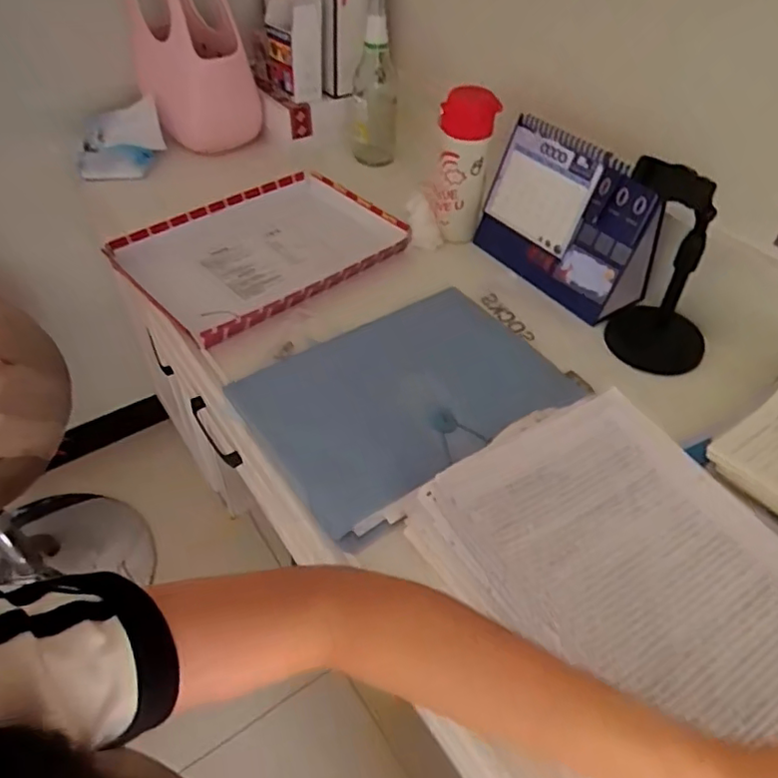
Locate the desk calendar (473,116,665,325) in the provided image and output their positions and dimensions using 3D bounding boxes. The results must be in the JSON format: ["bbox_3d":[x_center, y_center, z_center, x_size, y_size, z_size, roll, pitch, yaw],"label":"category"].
[{"bbox_3d":[0.223,-0.218,0.765,0.093,0.164,0.217,-27,53,-25],"label":"desk calendar"}]

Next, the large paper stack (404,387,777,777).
[{"bbox_3d":[0.178,0.150,0.468,0.246,0.070,0.313,-23,51,-22],"label":"large paper stack"}]

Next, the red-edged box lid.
[{"bbox_3d":[-0.174,-0.195,0.829,0.337,0.029,0.243,-32,55,-28],"label":"red-edged box lid"}]

